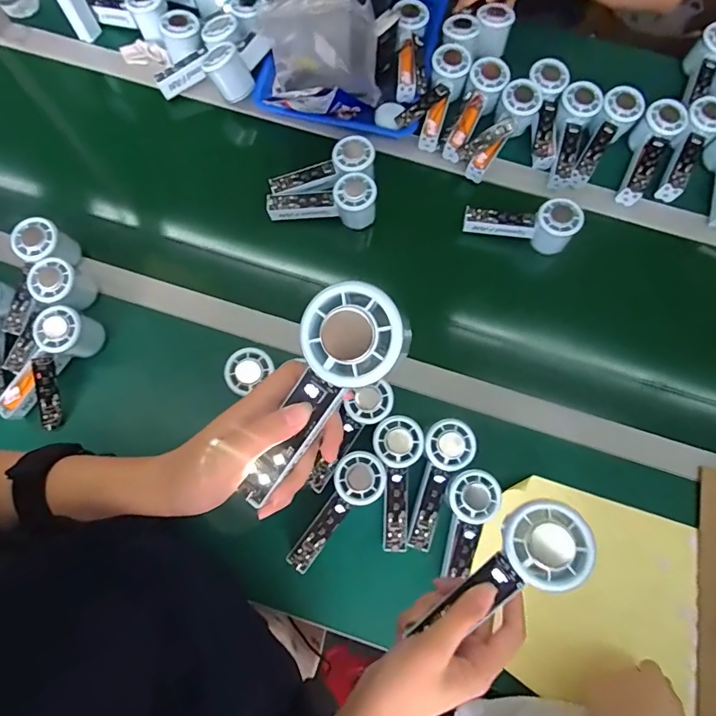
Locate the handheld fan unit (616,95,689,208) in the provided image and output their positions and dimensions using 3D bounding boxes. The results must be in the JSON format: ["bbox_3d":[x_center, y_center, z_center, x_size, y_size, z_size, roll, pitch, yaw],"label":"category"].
[{"bbox_3d":[0.426,-0.302,0.660,0.060,0.055,0.161,24,90,4],"label":"handheld fan unit"}]

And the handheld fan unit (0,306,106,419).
[{"bbox_3d":[-0.397,0.004,0.561,0.056,0.055,0.155,37,78,7],"label":"handheld fan unit"}]

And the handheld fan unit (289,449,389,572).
[{"bbox_3d":[-0.027,0.175,0.513,0.055,0.015,0.152,38,91,8],"label":"handheld fan unit"}]

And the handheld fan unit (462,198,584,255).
[{"bbox_3d":[0.230,-0.190,0.638,0.151,0.061,0.049,7,75,13],"label":"handheld fan unit"}]

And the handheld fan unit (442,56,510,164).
[{"bbox_3d":[0.171,-0.373,0.672,0.057,0.049,0.161,29,91,6],"label":"handheld fan unit"}]

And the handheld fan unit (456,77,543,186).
[{"bbox_3d":[0.208,-0.336,0.663,0.058,0.047,0.158,39,91,8],"label":"handheld fan unit"}]

